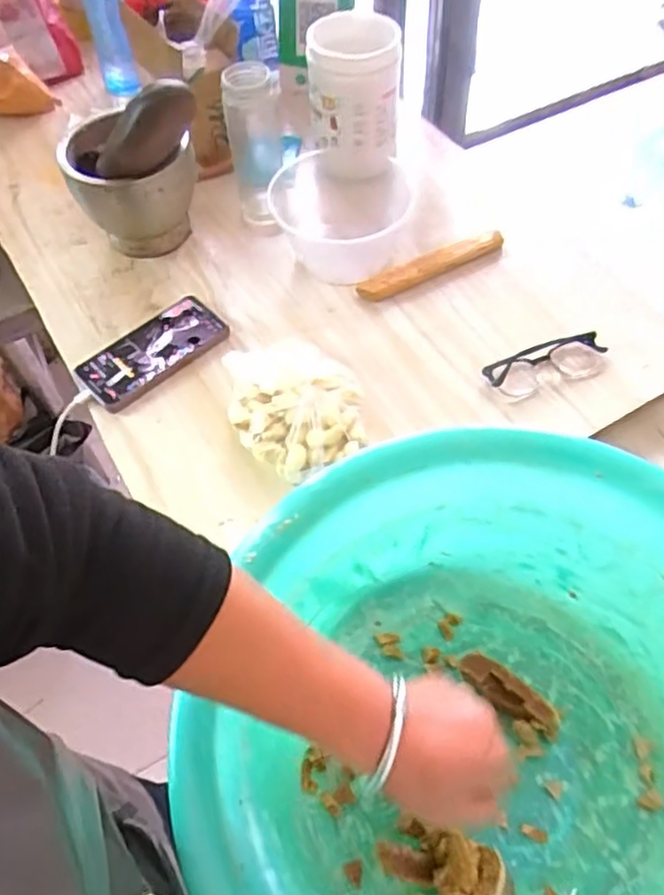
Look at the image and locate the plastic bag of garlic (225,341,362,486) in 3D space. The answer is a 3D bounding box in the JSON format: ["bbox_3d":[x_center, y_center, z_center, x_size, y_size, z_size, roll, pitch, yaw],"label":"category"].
[{"bbox_3d":[-0.035,-0.031,0.688,0.128,0.056,0.132,-11,58,-4],"label":"plastic bag of garlic"}]

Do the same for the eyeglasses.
[{"bbox_3d":[0.227,-0.085,0.728,0.129,0.024,0.045,-17,58,-7],"label":"eyeglasses"}]

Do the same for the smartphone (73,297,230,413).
[{"bbox_3d":[-0.195,-0.104,0.759,0.082,0.012,0.158,41,70,18],"label":"smartphone"}]

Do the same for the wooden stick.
[{"bbox_3d":[0.121,-0.215,0.816,0.194,0.028,0.022,-25,60,-12],"label":"wooden stick"}]

